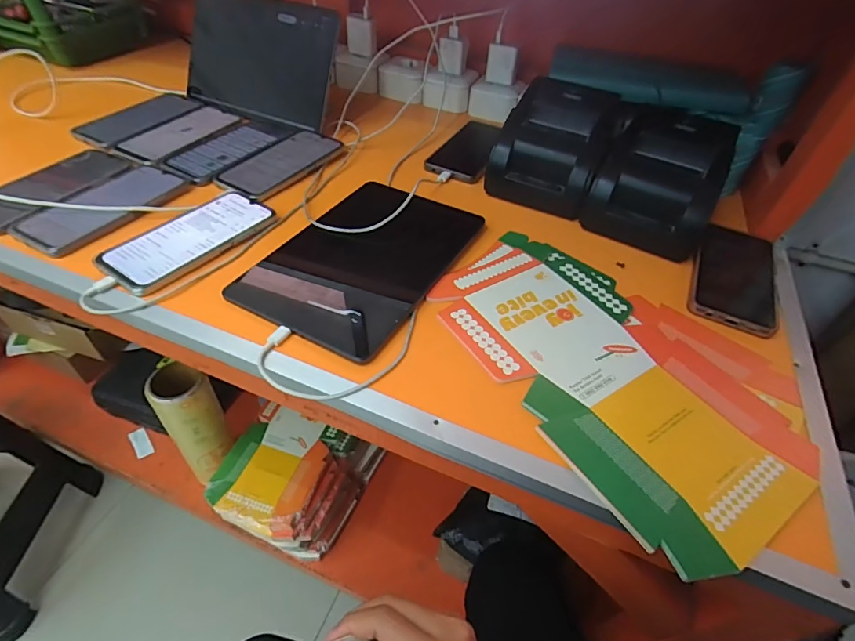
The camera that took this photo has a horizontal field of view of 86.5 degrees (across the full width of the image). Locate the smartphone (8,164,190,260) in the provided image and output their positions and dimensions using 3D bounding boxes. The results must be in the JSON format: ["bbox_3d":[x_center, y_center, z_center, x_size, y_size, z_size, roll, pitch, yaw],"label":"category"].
[{"bbox_3d":[-0.360,-0.128,0.511,0.087,0.008,0.170,20,48,13],"label":"smartphone"}]

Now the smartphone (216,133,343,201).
[{"bbox_3d":[-0.193,-0.211,0.602,0.086,0.009,0.171,26,50,19],"label":"smartphone"}]

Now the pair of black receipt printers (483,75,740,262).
[{"bbox_3d":[0.223,-0.200,0.568,0.263,0.099,0.167,25,50,18],"label":"pair of black receipt printers"}]

